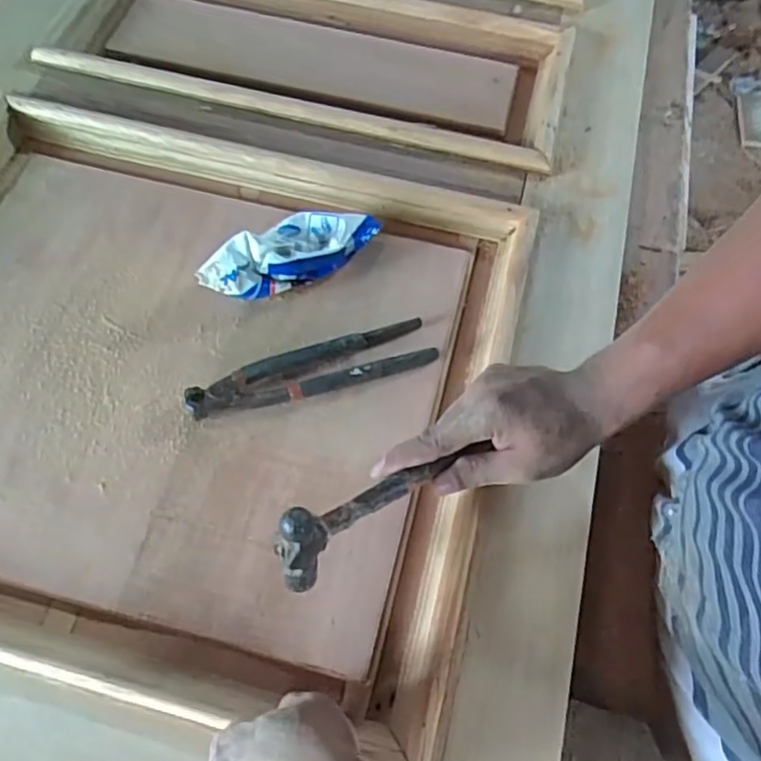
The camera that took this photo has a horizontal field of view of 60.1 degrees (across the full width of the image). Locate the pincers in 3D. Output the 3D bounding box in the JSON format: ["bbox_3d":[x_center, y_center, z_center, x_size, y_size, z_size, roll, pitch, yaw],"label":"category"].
[{"bbox_3d":[-0.060,-0.010,0.570,0.212,0.017,0.045,-16,65,-9],"label":"pincers"}]

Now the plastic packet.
[{"bbox_3d":[-0.081,-0.121,0.607,0.176,0.058,0.068,-20,66,-11],"label":"plastic packet"}]

